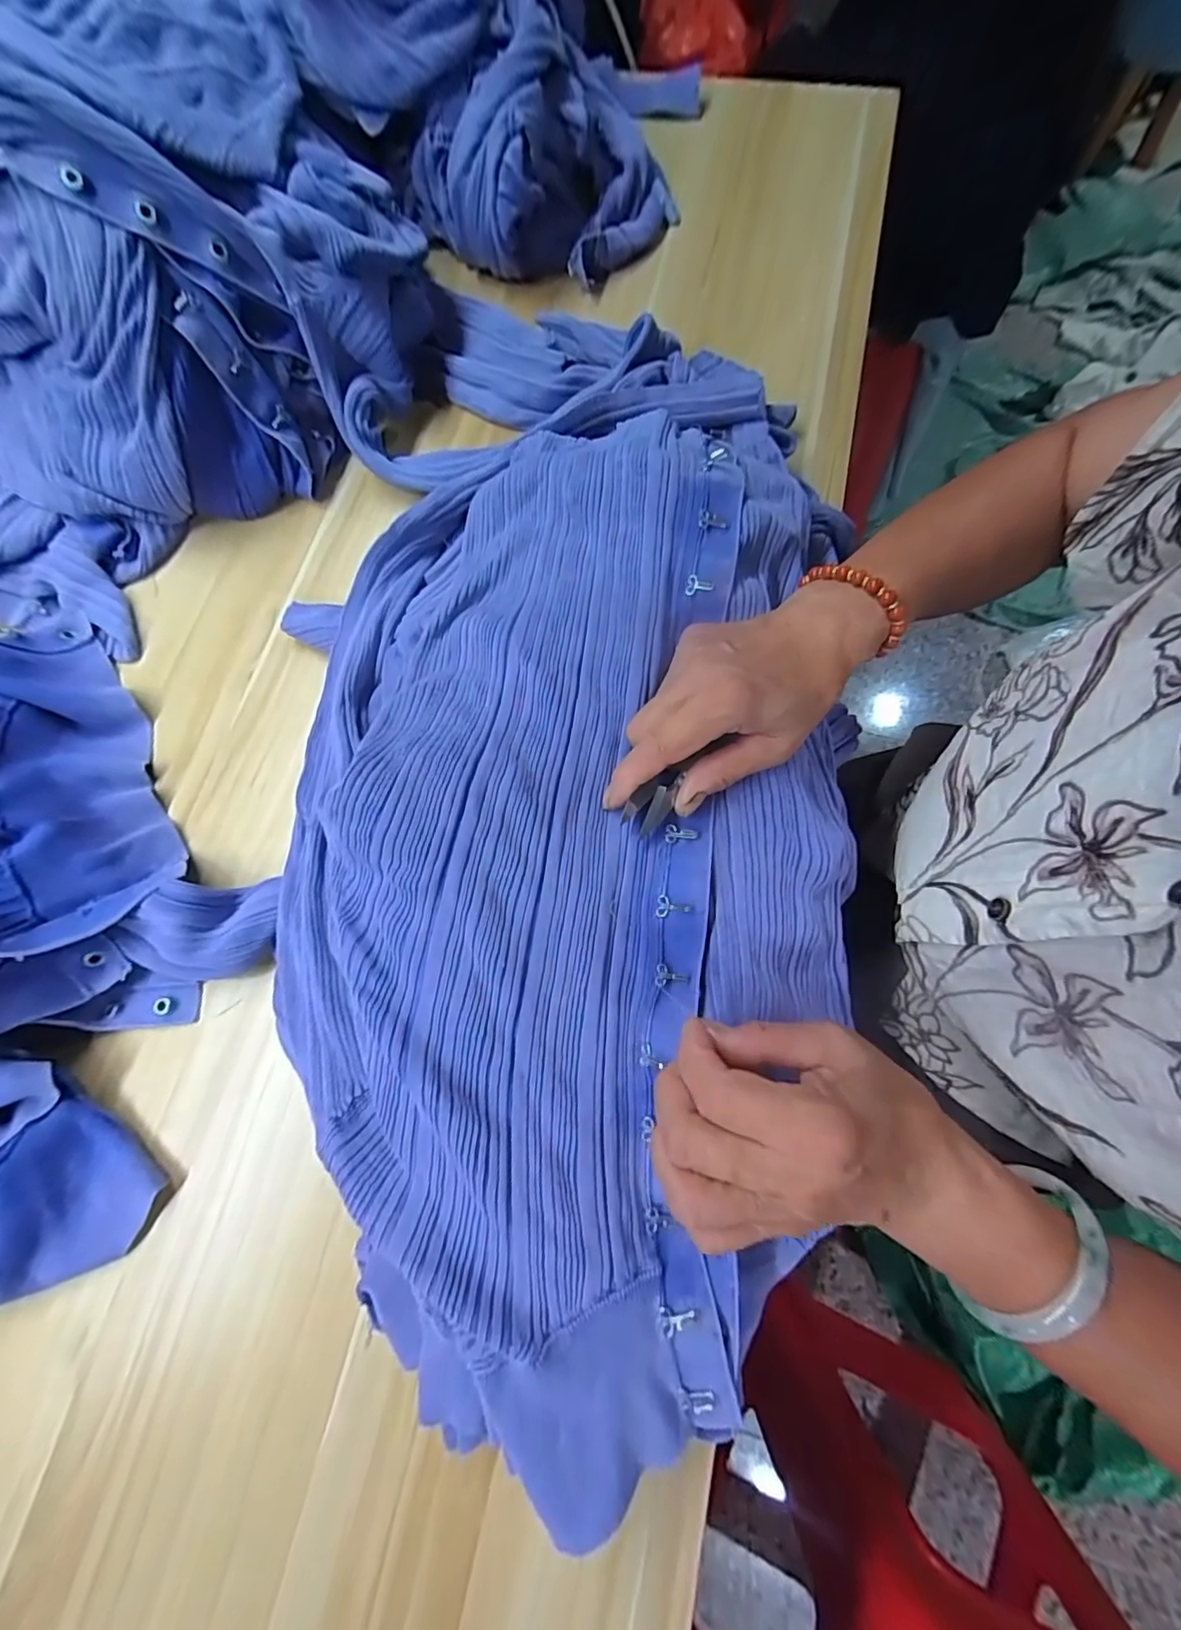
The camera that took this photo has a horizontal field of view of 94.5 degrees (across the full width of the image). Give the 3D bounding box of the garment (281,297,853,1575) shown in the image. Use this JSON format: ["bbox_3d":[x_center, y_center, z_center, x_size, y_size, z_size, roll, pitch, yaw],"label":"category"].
[{"bbox_3d":[-0.010,-0.049,0.318,0.336,0.075,0.634,11,74,4],"label":"garment"}]

